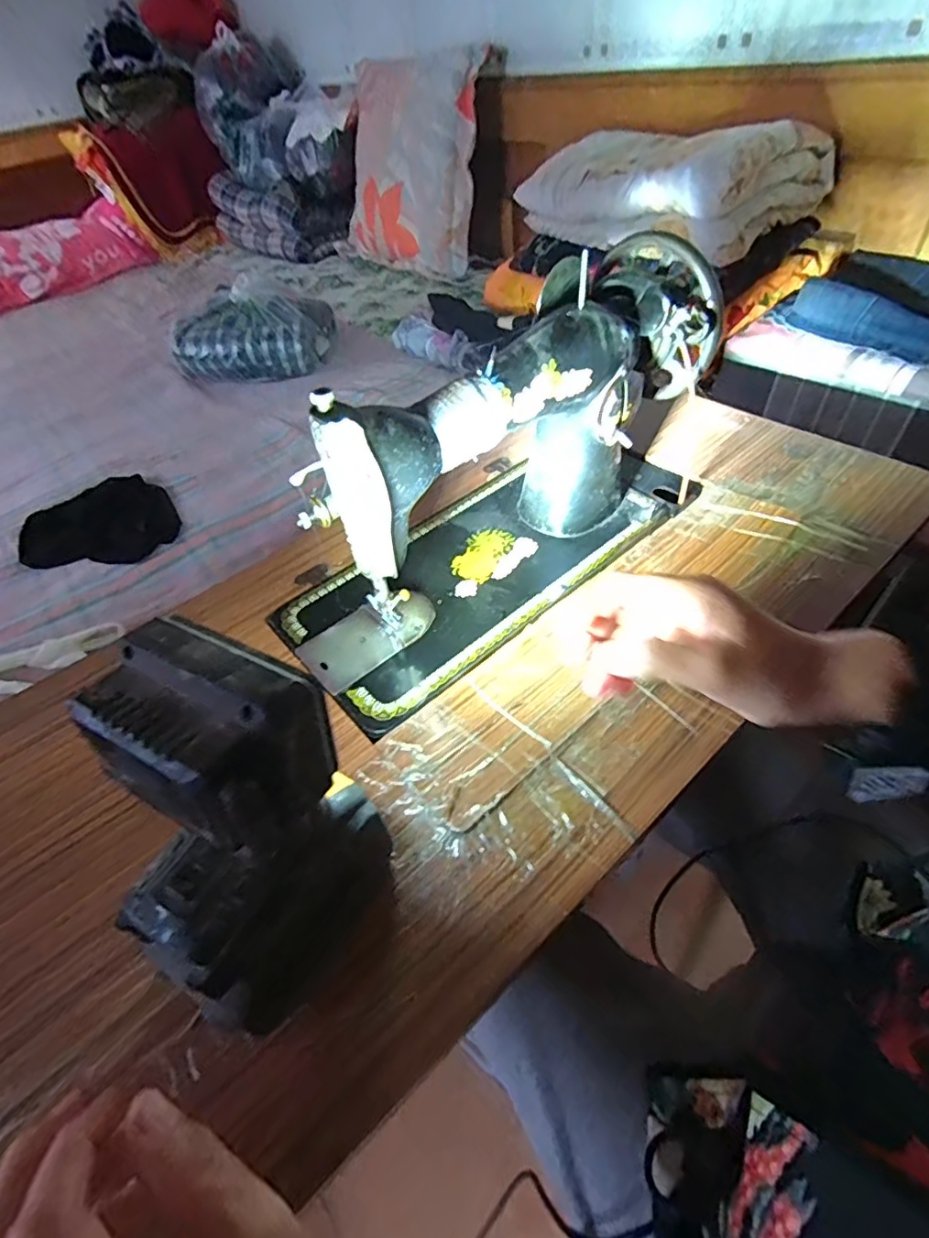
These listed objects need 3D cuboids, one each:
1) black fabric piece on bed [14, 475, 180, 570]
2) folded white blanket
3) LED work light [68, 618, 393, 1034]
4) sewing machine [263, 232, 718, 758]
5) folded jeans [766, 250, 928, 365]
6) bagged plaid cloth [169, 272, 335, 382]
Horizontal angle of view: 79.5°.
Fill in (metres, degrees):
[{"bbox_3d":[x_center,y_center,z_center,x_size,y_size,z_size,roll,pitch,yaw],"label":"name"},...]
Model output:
[{"bbox_3d":[-0.539,-0.133,0.824,0.208,0.023,0.223,-31,52,-20],"label":"black fabric piece on bed"},{"bbox_3d":[0.351,-0.764,0.973,0.301,0.146,0.419,-33,53,-22],"label":"folded white blanket"},{"bbox_3d":[-0.100,0.046,0.221,0.094,0.050,0.064,21,54,23],"label":"LED work light"},{"bbox_3d":[0.024,-0.129,0.464,0.402,0.202,0.164,-35,54,-23],"label":"sewing machine"},{"bbox_3d":[0.693,-0.480,0.835,0.292,0.047,0.333,-32,53,-21],"label":"folded jeans"},{"bbox_3d":[-0.427,-0.587,1.146,0.302,0.136,0.189,1,48,7],"label":"bagged plaid cloth"}]

